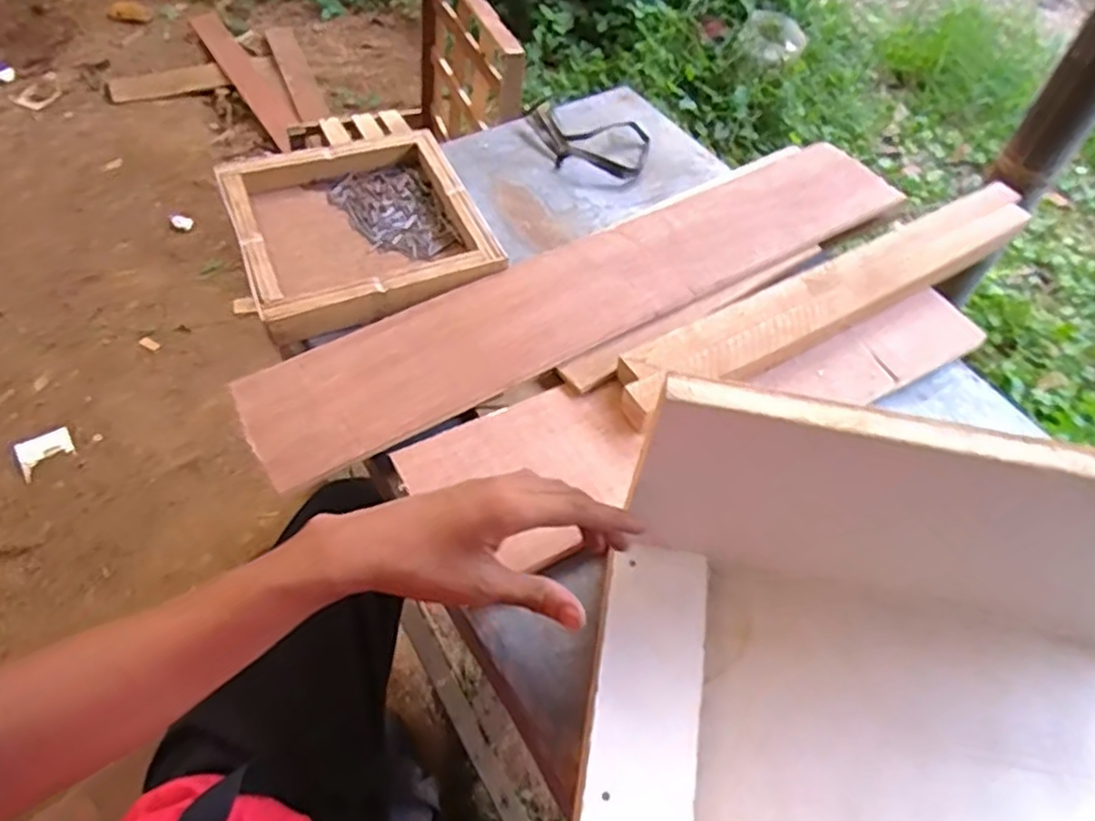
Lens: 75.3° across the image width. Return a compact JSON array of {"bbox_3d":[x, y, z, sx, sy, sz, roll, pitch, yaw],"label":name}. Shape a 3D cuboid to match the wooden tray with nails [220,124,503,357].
[{"bbox_3d":[-0.188,-0.184,0.697,0.228,0.041,0.243,-20,61,-15],"label":"wooden tray with nails"}]

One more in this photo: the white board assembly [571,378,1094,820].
[{"bbox_3d":[0.217,0.214,0.354,0.401,0.187,0.392,7,56,2],"label":"white board assembly"}]

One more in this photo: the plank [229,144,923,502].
[{"bbox_3d":[0.057,-0.124,0.667,0.676,0.019,0.129,-27,61,-20],"label":"plank"}]

